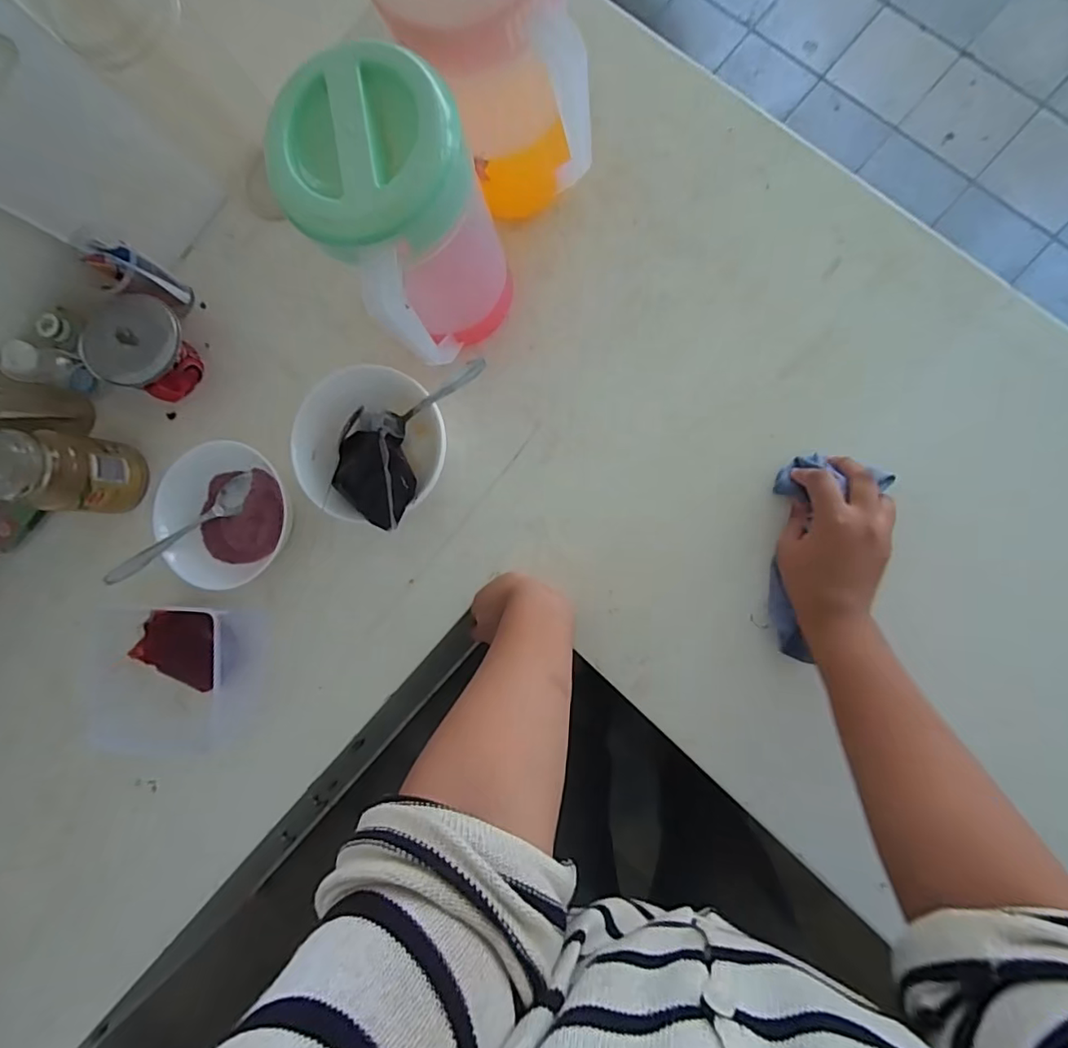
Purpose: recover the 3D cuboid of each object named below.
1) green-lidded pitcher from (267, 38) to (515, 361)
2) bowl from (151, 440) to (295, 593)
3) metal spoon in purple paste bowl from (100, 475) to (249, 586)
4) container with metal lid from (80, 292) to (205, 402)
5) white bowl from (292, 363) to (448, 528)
[{"bbox_3d":[-0.084,-0.221,0.434,0.120,0.225,0.143,-32,84,7],"label":"green-lidded pitcher"},{"bbox_3d":[-0.313,-0.007,0.556,0.142,0.044,0.143,44,95,7],"label":"bowl"},{"bbox_3d":[-0.357,0.007,0.550,0.162,0.022,0.029,-40,83,-17],"label":"metal spoon in purple paste bowl"},{"bbox_3d":[-0.393,-0.180,0.552,0.089,0.086,0.090,19,92,9],"label":"container with metal lid"},{"bbox_3d":[-0.154,-0.076,0.519,0.147,0.070,0.137,0,89,9],"label":"white bowl"}]

